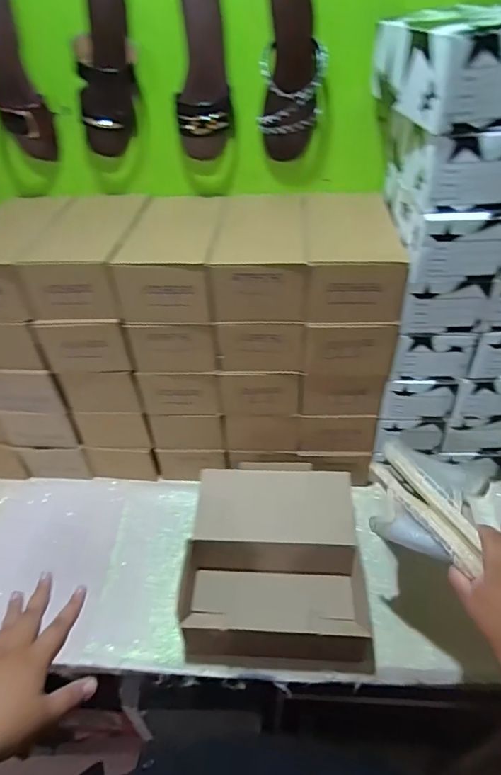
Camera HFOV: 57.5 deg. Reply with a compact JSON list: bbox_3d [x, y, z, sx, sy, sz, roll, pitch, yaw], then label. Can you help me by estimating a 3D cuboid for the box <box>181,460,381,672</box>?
[{"bbox_3d":[0.043,0.290,0.767,0.285,0.157,0.282,1,40,3],"label":"box"}]

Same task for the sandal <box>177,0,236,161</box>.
[{"bbox_3d":[-0.073,-0.478,0.694,0.091,0.225,0.050,-2,40,0],"label":"sandal"}]

